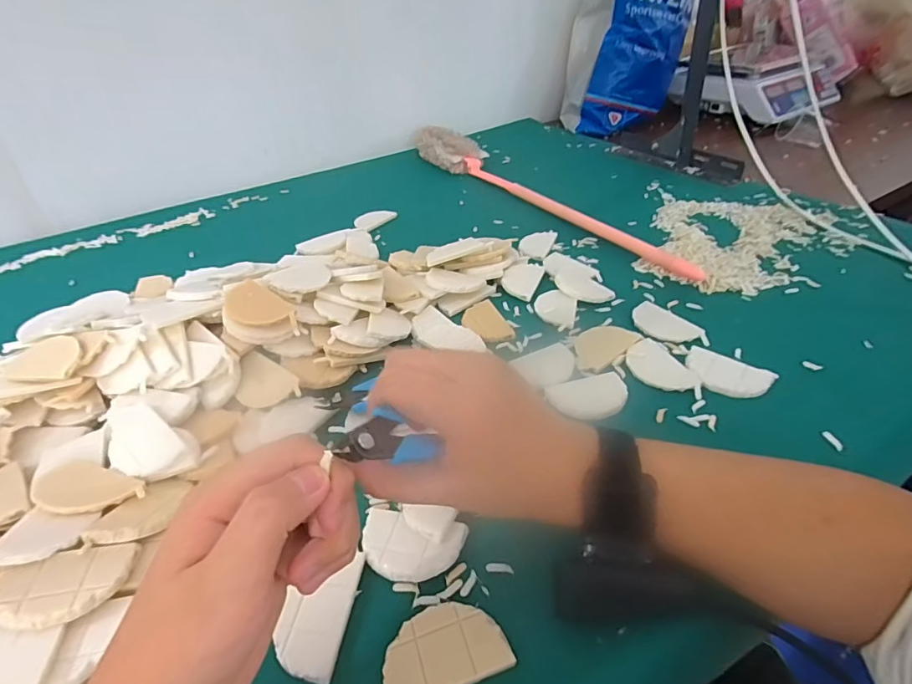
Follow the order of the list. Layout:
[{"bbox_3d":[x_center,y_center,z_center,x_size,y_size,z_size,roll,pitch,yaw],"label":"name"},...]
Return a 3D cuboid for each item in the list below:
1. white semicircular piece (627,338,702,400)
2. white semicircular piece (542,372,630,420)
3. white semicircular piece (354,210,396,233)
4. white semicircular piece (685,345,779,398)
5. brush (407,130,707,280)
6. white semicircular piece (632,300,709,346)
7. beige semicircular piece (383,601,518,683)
[{"bbox_3d":[0.185,0.024,0.426,0.045,0.004,0.078,-16,40,-16],"label":"white semicircular piece"},{"bbox_3d":[0.119,0.046,0.406,0.066,0.004,0.048,-17,40,-17],"label":"white semicircular piece"},{"bbox_3d":[-0.125,-0.189,0.723,0.036,0.015,0.066,22,45,29],"label":"white semicircular piece"},{"bbox_3d":[0.236,0.028,0.412,0.069,0.008,0.043,23,45,30],"label":"white semicircular piece"},{"bbox_3d":[0.123,-0.255,0.751,0.080,0.050,0.643,-24,42,-25],"label":"brush"},{"bbox_3d":[0.210,-0.016,0.474,0.046,0.005,0.076,-20,41,-20],"label":"white semicircular piece"},{"bbox_3d":[-0.007,0.168,0.259,0.067,0.009,0.042,-15,39,-14],"label":"beige semicircular piece"}]

